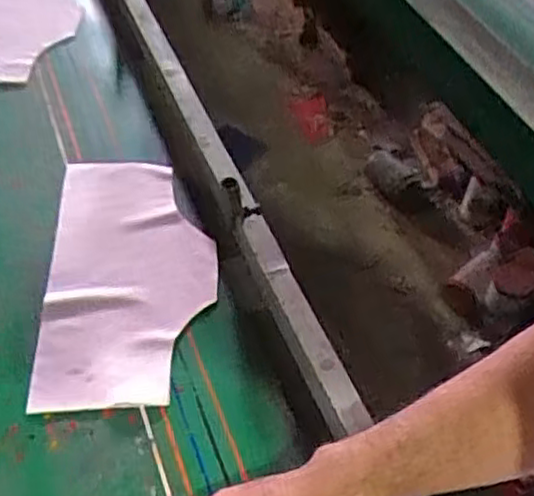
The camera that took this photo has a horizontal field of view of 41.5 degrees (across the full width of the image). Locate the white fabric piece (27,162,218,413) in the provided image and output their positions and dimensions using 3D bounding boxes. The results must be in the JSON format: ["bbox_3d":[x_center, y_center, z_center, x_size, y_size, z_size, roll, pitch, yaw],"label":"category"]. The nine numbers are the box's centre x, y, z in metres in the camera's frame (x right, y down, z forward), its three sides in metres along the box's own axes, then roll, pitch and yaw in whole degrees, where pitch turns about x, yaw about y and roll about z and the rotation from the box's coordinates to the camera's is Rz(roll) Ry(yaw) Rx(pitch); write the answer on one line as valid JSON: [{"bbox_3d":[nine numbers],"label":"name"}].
[{"bbox_3d":[-0.136,0.020,0.712,0.161,0.029,0.307,-1,47,-3],"label":"white fabric piece"}]

